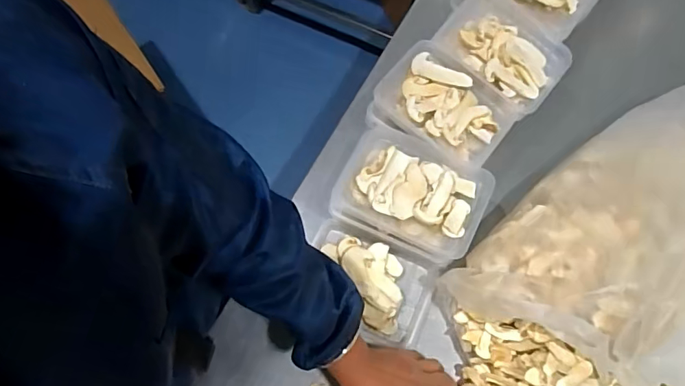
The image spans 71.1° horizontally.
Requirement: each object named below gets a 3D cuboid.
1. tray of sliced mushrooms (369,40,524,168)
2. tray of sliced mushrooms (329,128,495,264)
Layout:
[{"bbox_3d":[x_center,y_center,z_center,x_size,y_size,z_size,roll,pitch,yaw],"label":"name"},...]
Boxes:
[{"bbox_3d":[0.150,-0.125,0.703,0.185,0.058,0.137,35,70,14],"label":"tray of sliced mushrooms"},{"bbox_3d":[0.092,-0.002,0.659,0.197,0.049,0.142,25,68,10],"label":"tray of sliced mushrooms"}]

